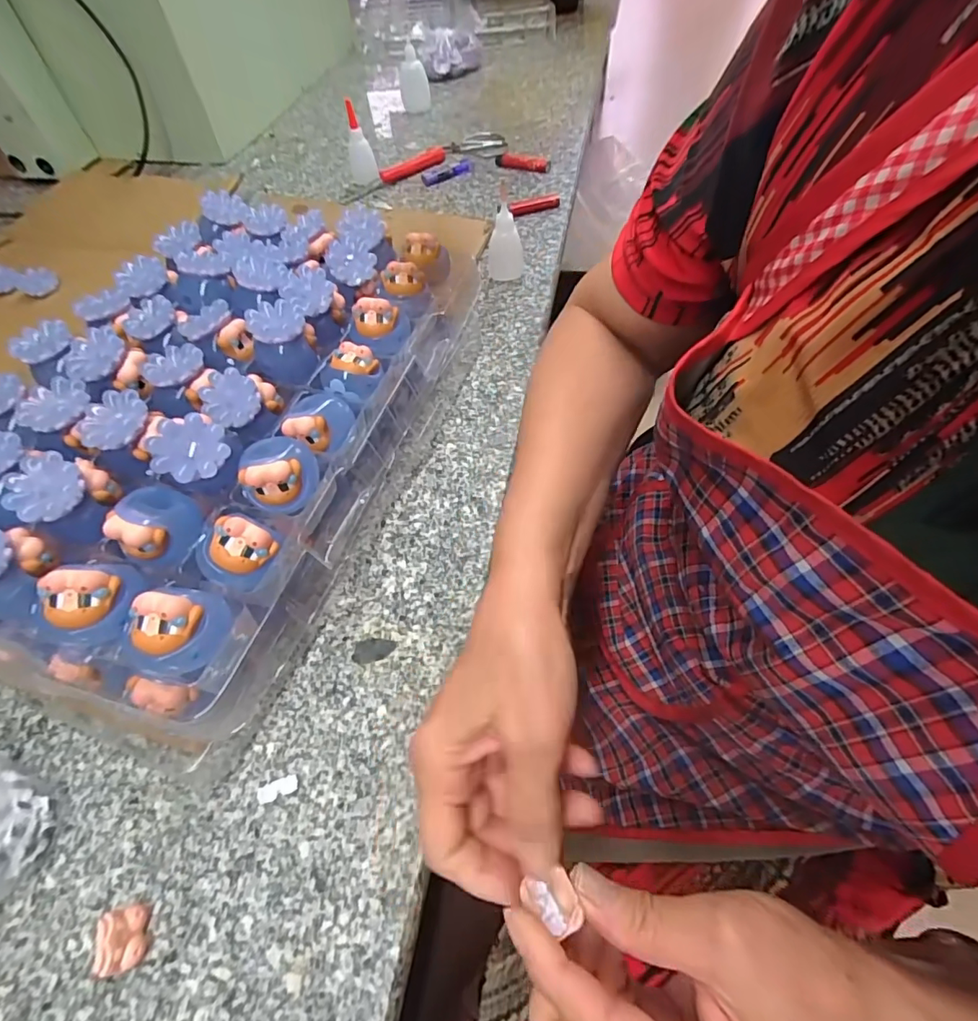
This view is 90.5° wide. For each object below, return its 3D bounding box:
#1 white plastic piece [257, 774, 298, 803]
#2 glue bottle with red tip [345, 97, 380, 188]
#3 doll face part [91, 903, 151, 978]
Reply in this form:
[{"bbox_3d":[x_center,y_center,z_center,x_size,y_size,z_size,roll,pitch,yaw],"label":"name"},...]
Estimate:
[{"bbox_3d":[-0.113,0.148,0.258,0.021,0.004,0.009,-20,57,-10],"label":"white plastic piece"},{"bbox_3d":[-0.168,-0.472,0.632,0.031,0.088,0.039,-19,57,-9],"label":"glue bottle with red tip"},{"bbox_3d":[-0.167,0.194,0.221,0.014,0.021,0.025,-23,58,-12],"label":"doll face part"}]

